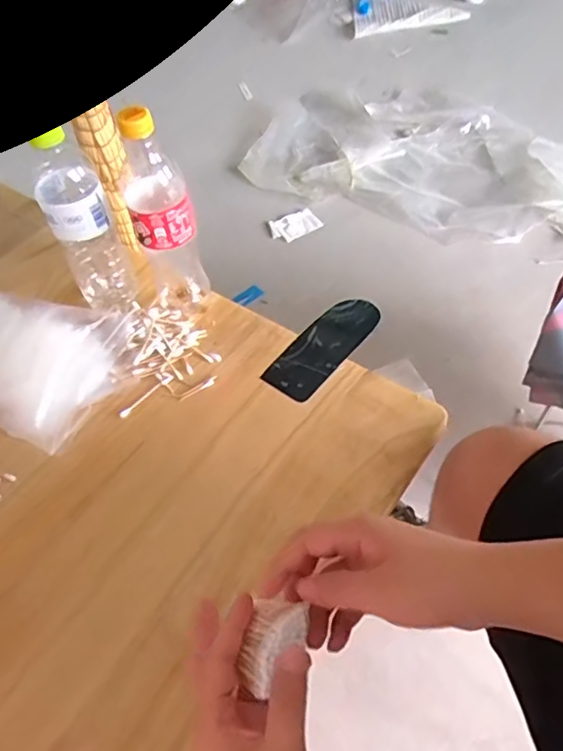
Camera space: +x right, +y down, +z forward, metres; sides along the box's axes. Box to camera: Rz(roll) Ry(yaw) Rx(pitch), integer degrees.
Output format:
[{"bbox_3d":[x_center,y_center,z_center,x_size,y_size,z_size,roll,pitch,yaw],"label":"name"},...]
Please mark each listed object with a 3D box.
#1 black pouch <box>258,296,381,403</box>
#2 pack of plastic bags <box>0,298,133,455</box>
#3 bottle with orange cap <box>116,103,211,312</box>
[{"bbox_3d":[0.051,-0.035,0.646,0.061,0.010,0.160,31,62,24],"label":"black pouch"},{"bbox_3d":[-0.303,-0.031,0.627,0.252,0.068,0.174,14,57,15],"label":"pack of plastic bags"},{"bbox_3d":[-0.124,-0.161,0.599,0.064,0.239,0.077,-18,57,-9],"label":"bottle with orange cap"}]

